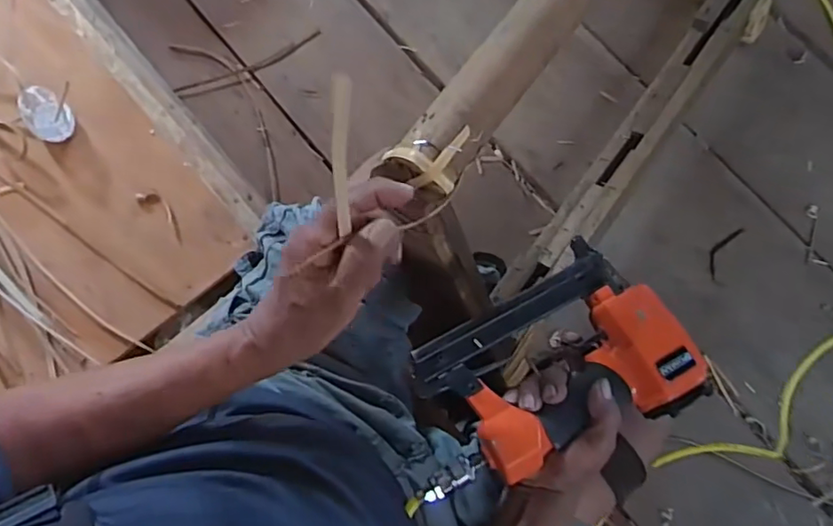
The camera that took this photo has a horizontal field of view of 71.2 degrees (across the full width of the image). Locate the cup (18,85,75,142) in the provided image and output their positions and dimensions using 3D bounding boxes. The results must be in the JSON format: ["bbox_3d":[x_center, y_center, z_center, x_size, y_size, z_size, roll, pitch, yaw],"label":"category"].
[{"bbox_3d":[-0.445,-0.175,0.702,0.064,0.037,0.050,41,76,8],"label":"cup"}]

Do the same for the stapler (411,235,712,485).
[{"bbox_3d":[0.122,0.090,0.487,0.198,0.040,0.161,-35,78,-10],"label":"stapler"}]

